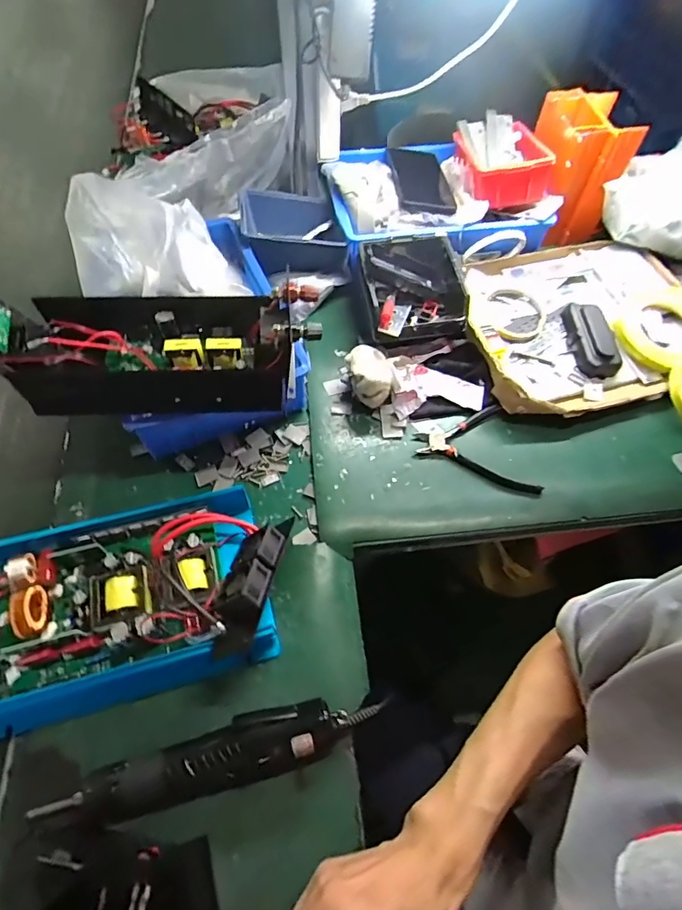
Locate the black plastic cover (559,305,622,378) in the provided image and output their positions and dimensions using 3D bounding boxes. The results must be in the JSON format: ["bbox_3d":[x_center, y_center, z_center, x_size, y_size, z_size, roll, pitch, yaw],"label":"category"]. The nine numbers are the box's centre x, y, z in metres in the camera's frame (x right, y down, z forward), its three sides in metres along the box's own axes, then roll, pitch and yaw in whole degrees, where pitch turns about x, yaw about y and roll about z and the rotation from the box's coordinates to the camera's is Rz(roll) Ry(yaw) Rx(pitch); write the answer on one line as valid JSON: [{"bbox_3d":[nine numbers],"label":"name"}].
[{"bbox_3d":[0.314,-0.147,0.602,0.054,0.024,0.107,-3,60,-3],"label":"black plastic cover"}]

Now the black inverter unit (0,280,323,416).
[{"bbox_3d":[-0.174,-0.097,0.463,0.297,0.097,0.094,2,60,0],"label":"black inverter unit"}]

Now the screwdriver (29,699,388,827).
[{"bbox_3d":[-0.096,0.243,0.386,0.253,0.031,0.044,-12,61,-8],"label":"screwdriver"}]

